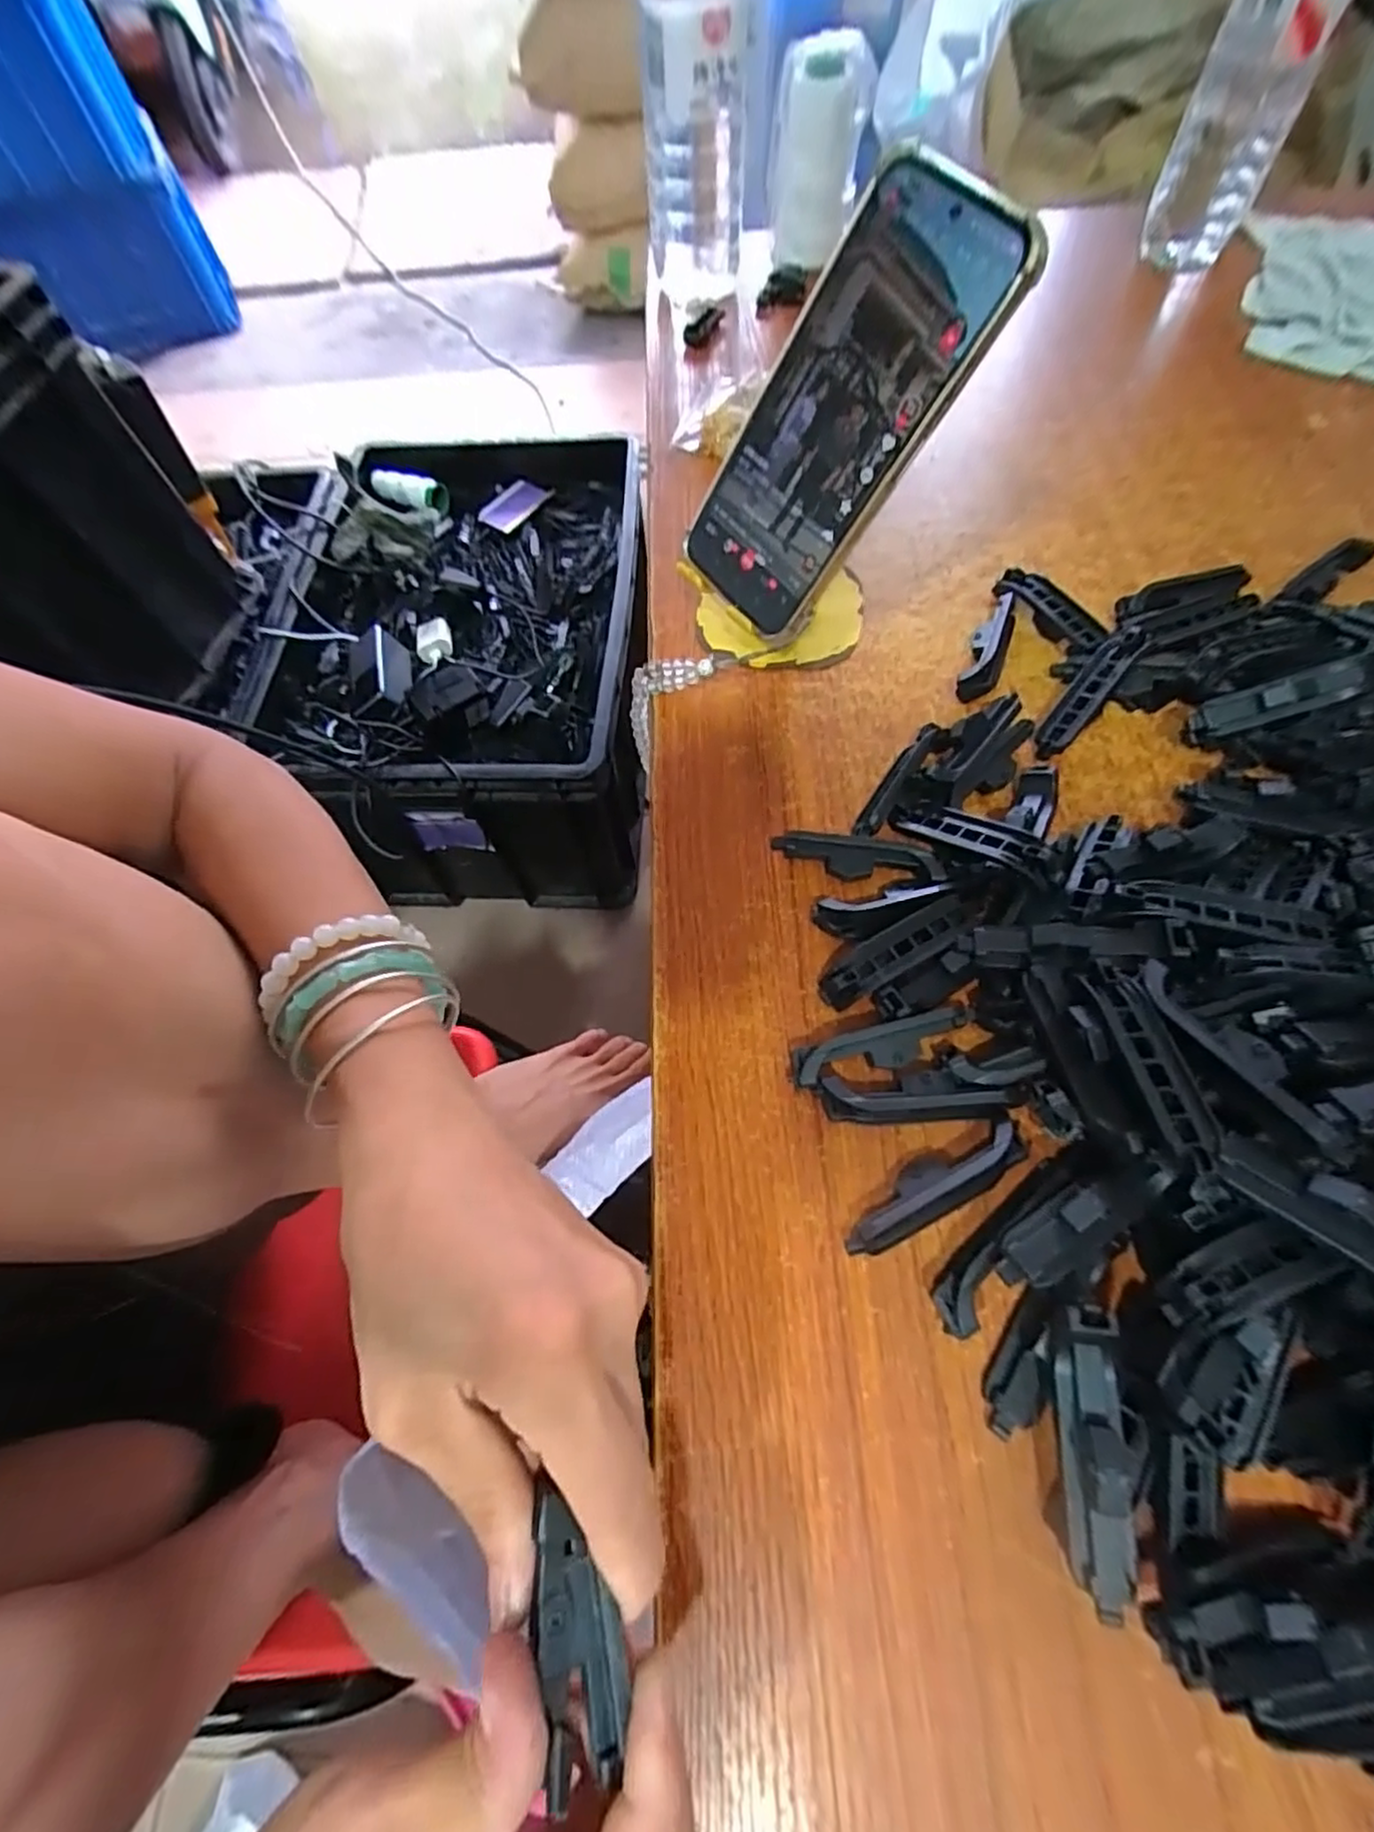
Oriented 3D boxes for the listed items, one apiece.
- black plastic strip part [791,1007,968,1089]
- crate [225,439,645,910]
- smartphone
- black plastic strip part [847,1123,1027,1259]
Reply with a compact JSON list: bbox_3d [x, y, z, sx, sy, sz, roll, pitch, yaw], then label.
[{"bbox_3d":[0.075,0.052,0.270,0.071,0.020,0.015,-15,63,-5],"label":"black plastic strip part"},{"bbox_3d":[-0.283,-0.347,0.969,0.428,0.306,0.581,1,64,4],"label":"crate"},{"bbox_3d":[0.064,-0.215,0.303,0.019,0.168,0.079,-6,53,-46],"label":"smartphone"},{"bbox_3d":[0.088,0.097,0.246,0.071,0.020,0.020,-25,64,-10],"label":"black plastic strip part"}]

